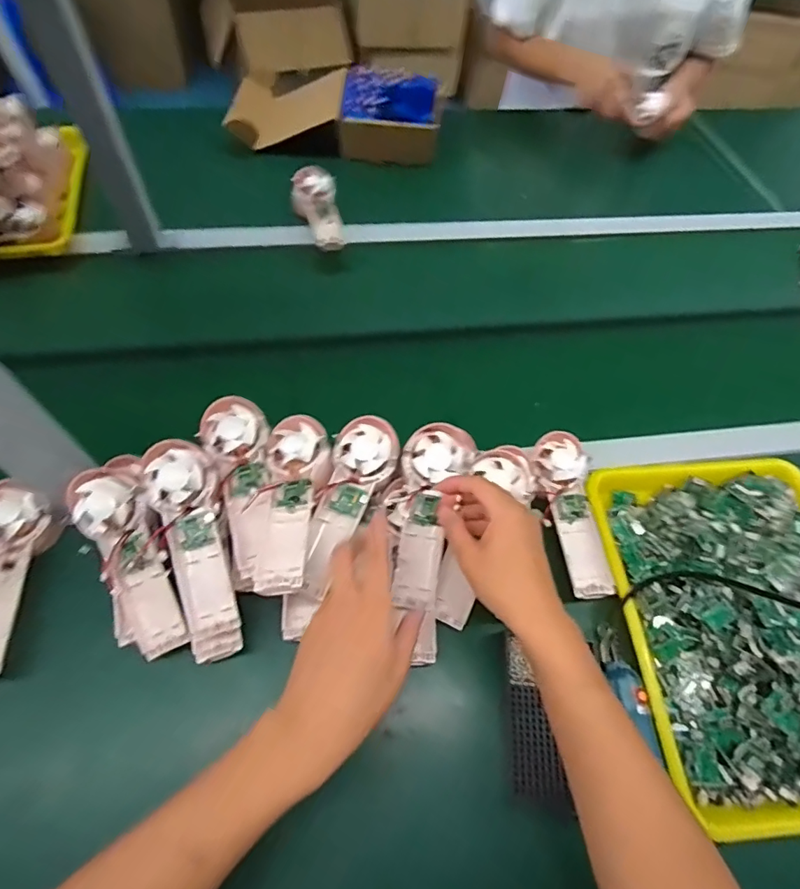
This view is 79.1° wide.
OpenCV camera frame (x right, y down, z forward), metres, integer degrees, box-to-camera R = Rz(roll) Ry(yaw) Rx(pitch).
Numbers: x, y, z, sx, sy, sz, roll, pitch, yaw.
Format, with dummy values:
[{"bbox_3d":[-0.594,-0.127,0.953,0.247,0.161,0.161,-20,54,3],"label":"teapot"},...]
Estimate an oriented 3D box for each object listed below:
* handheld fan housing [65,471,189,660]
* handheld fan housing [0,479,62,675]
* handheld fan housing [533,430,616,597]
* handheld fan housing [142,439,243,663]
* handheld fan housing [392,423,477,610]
[{"bbox_3d":[-0.243,0.105,0.436,0.057,0.028,0.170,-23,92,-16],"label":"handheld fan housing"},{"bbox_3d":[-0.367,0.122,0.448,0.059,0.037,0.171,-4,61,-6],"label":"handheld fan housing"},{"bbox_3d":[0.188,0.072,0.526,0.056,0.039,0.177,-7,61,-7],"label":"handheld fan housing"},{"bbox_3d":[-0.187,0.094,0.444,0.057,0.032,0.198,-14,85,-11],"label":"handheld fan housing"},{"bbox_3d":[0.028,0.068,0.471,0.065,0.023,0.174,11,83,3],"label":"handheld fan housing"}]

